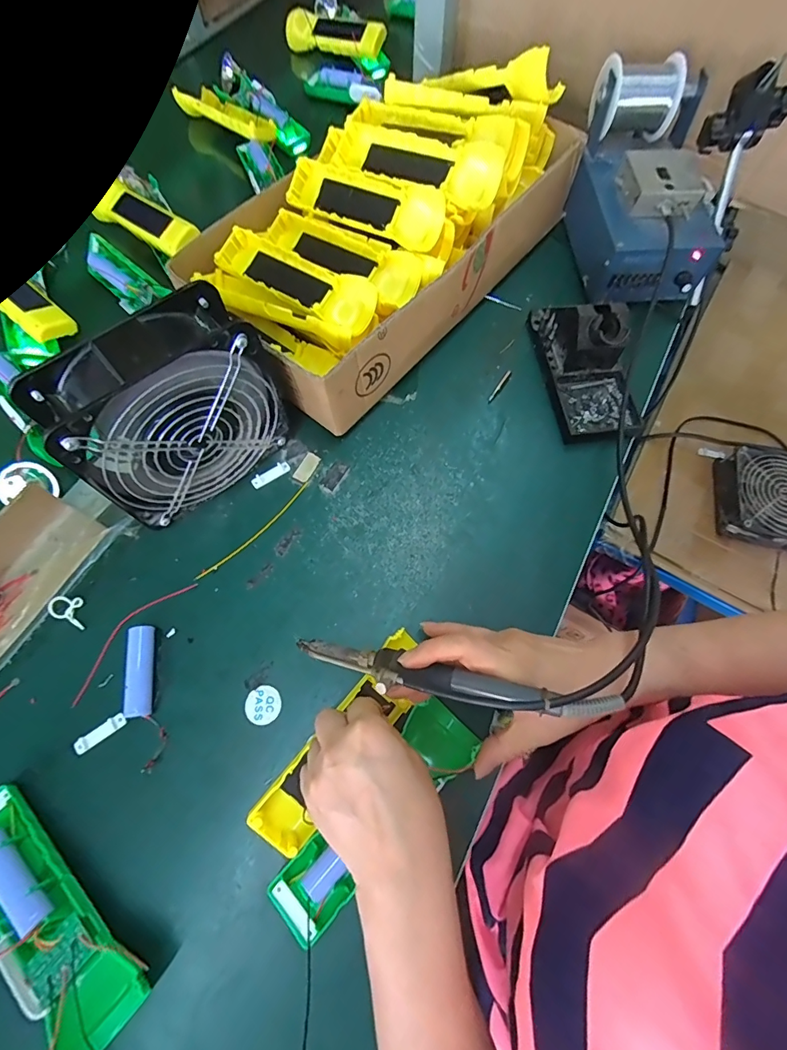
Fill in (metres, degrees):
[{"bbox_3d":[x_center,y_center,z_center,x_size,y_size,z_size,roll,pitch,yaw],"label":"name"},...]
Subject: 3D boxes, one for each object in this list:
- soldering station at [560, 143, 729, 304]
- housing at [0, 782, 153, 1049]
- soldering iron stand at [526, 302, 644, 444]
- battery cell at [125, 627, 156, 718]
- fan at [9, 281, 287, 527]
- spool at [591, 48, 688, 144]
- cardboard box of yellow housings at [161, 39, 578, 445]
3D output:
[{"bbox_3d":[0.265,-0.320,0.470,0.130,0.094,0.147,5,68,1],"label":"soldering station"},{"bbox_3d":[-0.222,0.243,0.277,0.164,0.029,0.047,38,72,13],"label":"housing"},{"bbox_3d":[0.193,-0.166,0.424,0.077,0.070,0.155,-6,68,-3],"label":"soldering iron stand"},{"bbox_3d":[-0.194,0.112,0.340,0.019,0.015,0.066,-7,68,-4],"label":"battery cell"},{"bbox_3d":[-0.166,-0.083,0.349,0.155,0.150,0.067,-42,74,-16],"label":"fan"},{"bbox_3d":[0.249,-0.446,0.459,0.073,0.054,0.055,-7,70,-1],"label":"spool"},{"bbox_3d":[0.003,-0.308,0.454,0.204,0.118,0.424,36,75,13],"label":"cardboard box of yellow housings"}]

